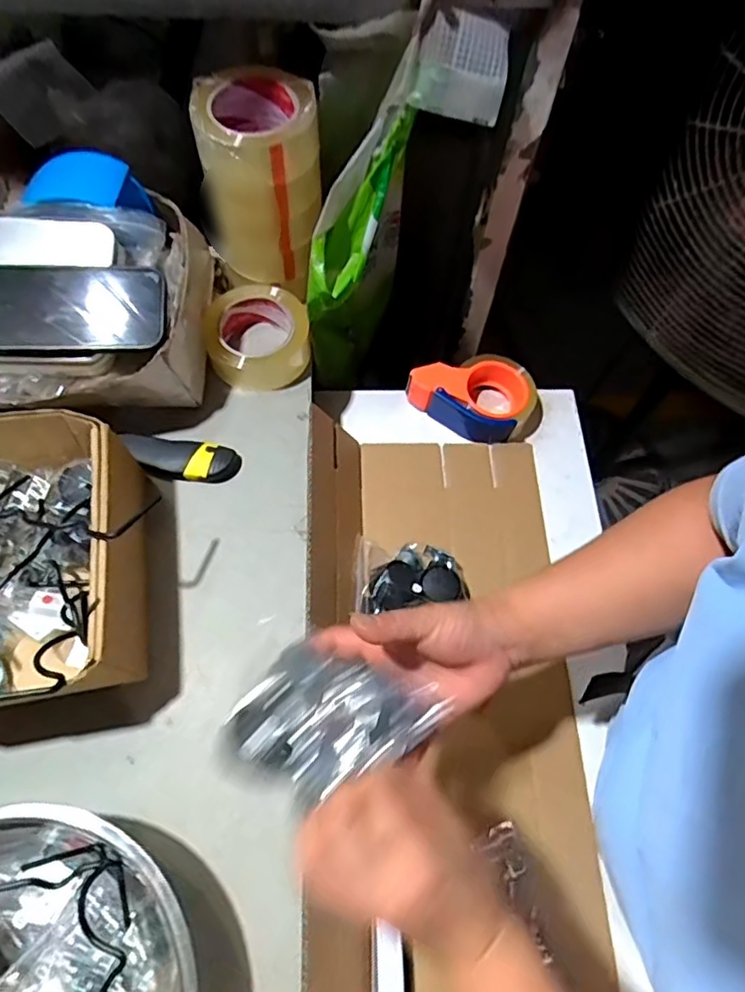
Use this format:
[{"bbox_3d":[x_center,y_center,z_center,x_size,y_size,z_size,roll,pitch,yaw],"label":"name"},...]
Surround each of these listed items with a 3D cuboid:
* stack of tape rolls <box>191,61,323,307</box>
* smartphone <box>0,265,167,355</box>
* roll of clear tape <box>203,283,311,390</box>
[{"bbox_3d":[-0.111,-0.321,0.602,0.111,0.163,0.112,2,66,-2],"label":"stack of tape rolls"},{"bbox_3d":[-0.277,-0.173,0.538,0.166,0.015,0.087,-4,77,-4],"label":"smartphone"},{"bbox_3d":[-0.126,-0.179,0.649,0.110,0.059,0.114,1,66,-2],"label":"roll of clear tape"}]

